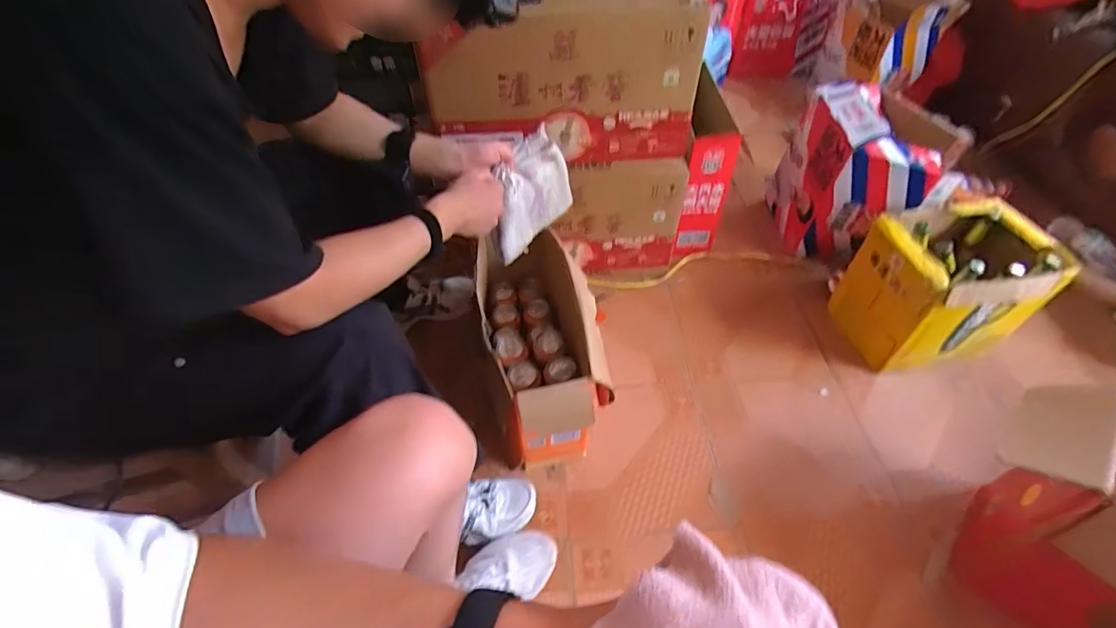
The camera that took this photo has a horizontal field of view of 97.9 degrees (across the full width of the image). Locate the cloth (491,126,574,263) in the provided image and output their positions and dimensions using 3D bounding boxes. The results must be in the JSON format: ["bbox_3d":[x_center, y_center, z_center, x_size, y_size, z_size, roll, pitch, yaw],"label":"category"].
[{"bbox_3d":[-0.044,-0.189,0.795,0.045,0.153,0.164,21,62,33],"label":"cloth"}]

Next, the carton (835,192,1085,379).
[{"bbox_3d":[0.800,-0.048,1.030,0.308,0.288,0.216,-9,51,-7],"label":"carton"}]

